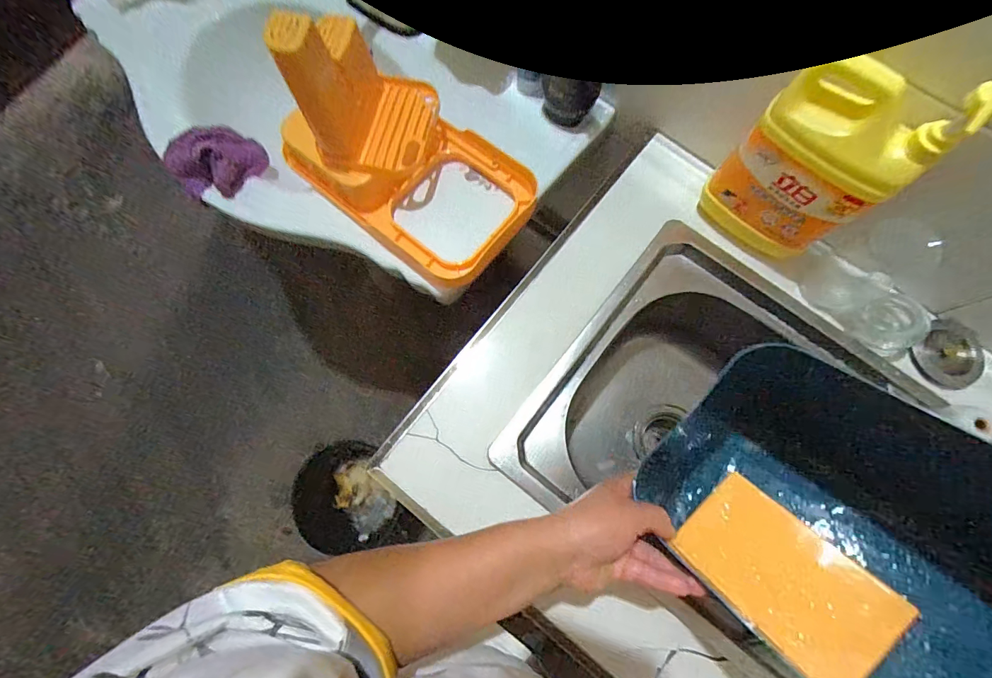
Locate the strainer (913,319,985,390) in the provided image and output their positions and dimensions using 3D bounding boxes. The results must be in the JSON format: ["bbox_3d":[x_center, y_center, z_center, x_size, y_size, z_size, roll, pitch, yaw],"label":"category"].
[{"bbox_3d":[0.572,0.019,0.532,0.095,0.031,0.083,-6,76,-2],"label":"strainer"}]

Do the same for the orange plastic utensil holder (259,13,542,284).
[{"bbox_3d":[-0.106,-0.245,0.502,0.302,0.202,0.197,40,79,9],"label":"orange plastic utensil holder"}]

